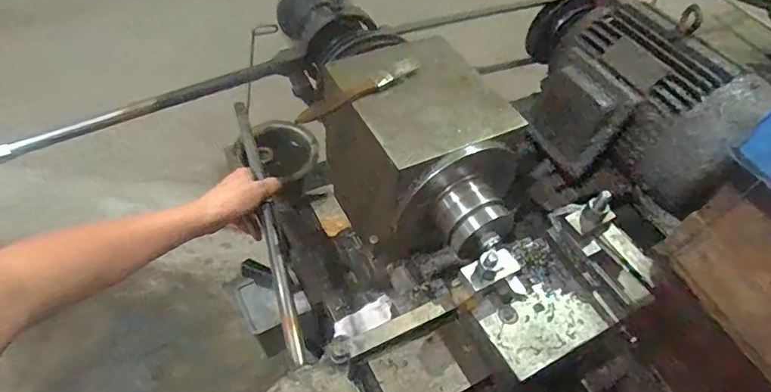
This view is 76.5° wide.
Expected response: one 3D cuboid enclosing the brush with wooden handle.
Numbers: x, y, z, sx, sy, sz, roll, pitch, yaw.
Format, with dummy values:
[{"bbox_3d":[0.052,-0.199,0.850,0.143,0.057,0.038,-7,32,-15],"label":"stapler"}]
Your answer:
[{"bbox_3d":[-0.027,-0.112,0.514,0.159,0.015,0.021,-30,59,-26],"label":"brush with wooden handle"}]

